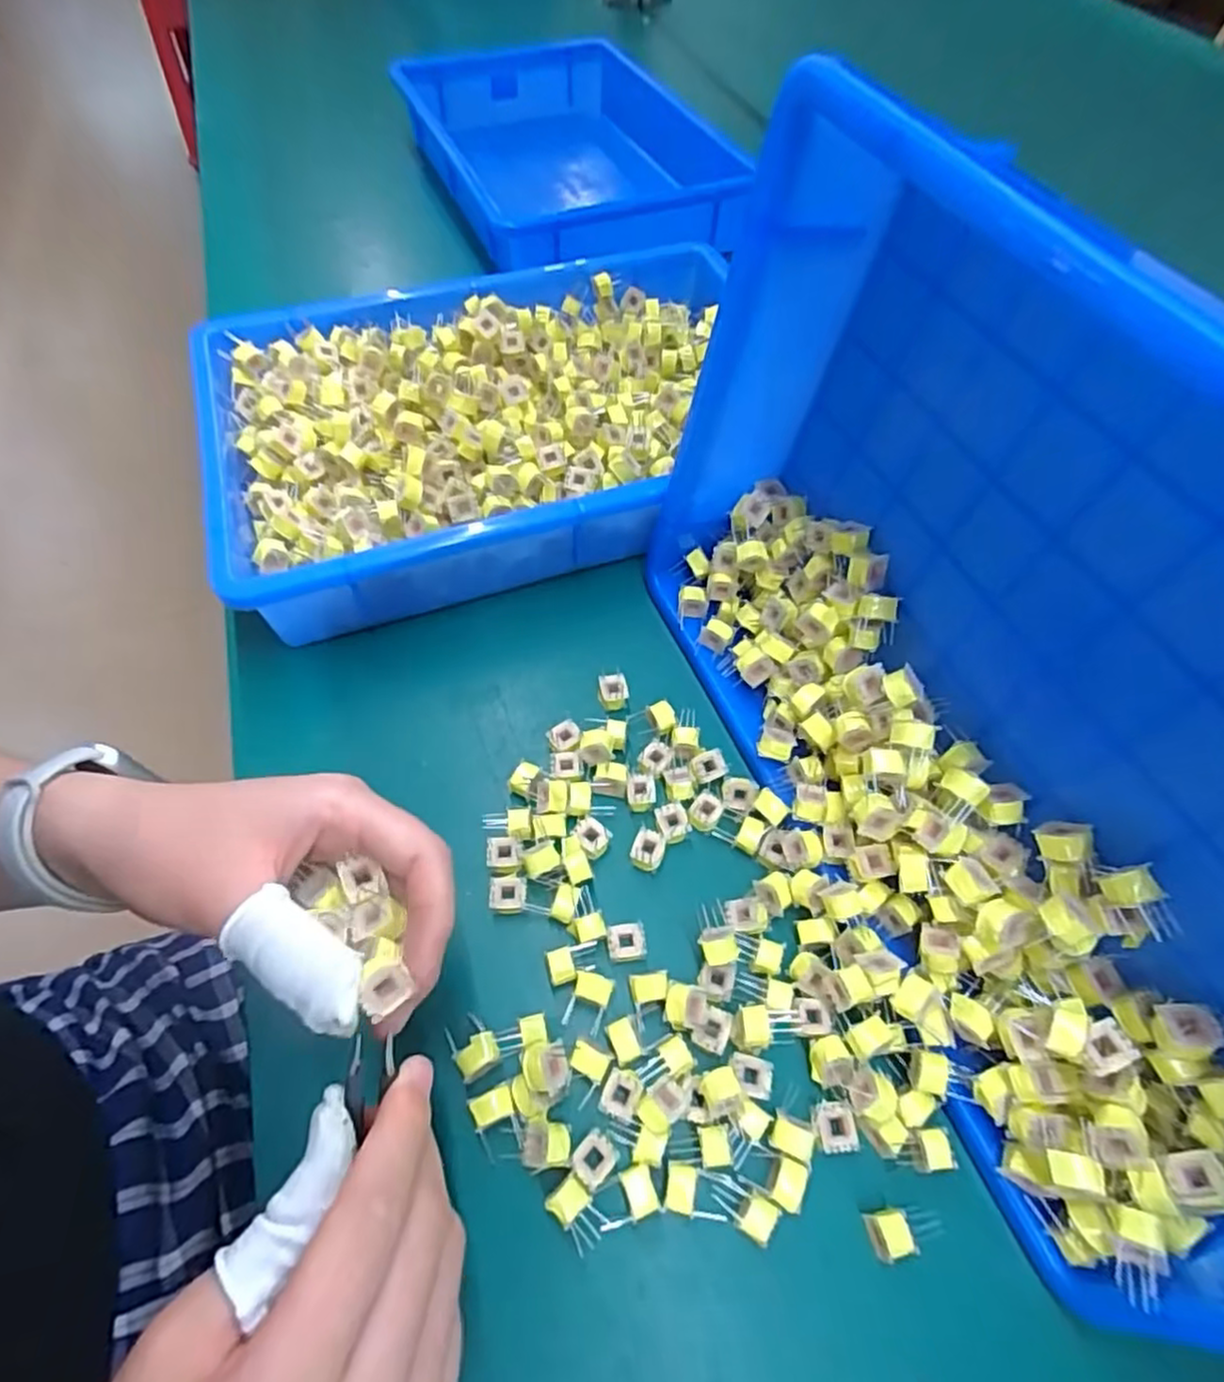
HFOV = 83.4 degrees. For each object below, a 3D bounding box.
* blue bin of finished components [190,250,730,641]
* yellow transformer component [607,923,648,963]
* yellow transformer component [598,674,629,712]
[{"bbox_3d":[-0.071,-0.171,0.438,0.332,0.063,0.238,-17,60,-10],"label":"blue bin of finished components"},{"bbox_3d":[0.007,0.110,0.299,0.016,0.011,0.015,-7,59,-4],"label":"yellow transformer component"},{"bbox_3d":[0.001,0.000,0.366,0.016,0.010,0.017,-2,59,-1],"label":"yellow transformer component"}]

